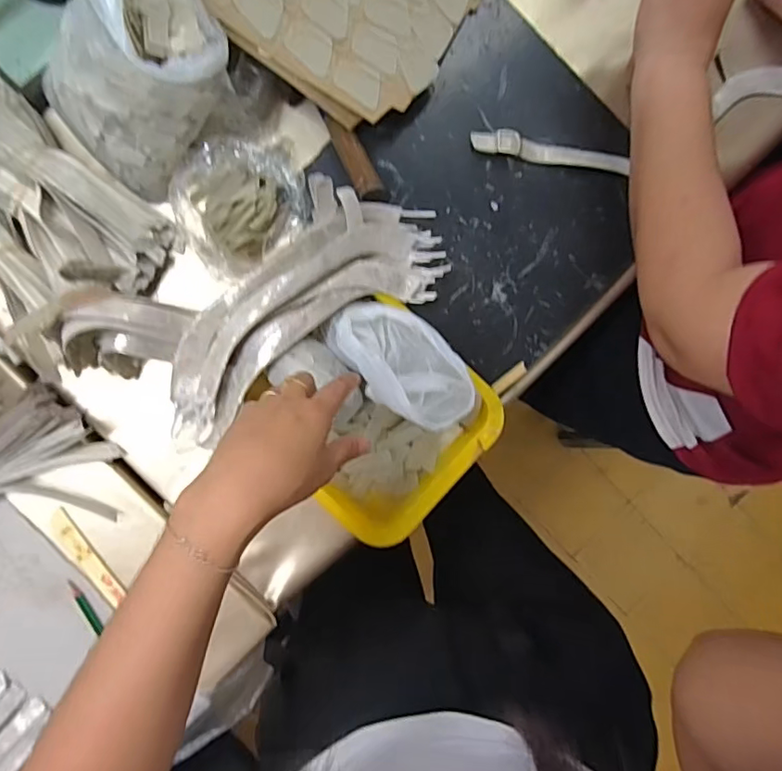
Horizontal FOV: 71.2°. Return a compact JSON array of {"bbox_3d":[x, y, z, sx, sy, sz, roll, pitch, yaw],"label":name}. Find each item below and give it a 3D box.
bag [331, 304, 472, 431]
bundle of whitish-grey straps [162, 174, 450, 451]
[{"bbox_3d":[0.013,-0.020,0.477,0.080,0.050,0.139,-43,94,-2],"label":"bag"},{"bbox_3d":[-0.088,-0.069,0.509,0.304,0.069,0.133,-40,94,-3],"label":"bundle of whitish-grey straps"}]

